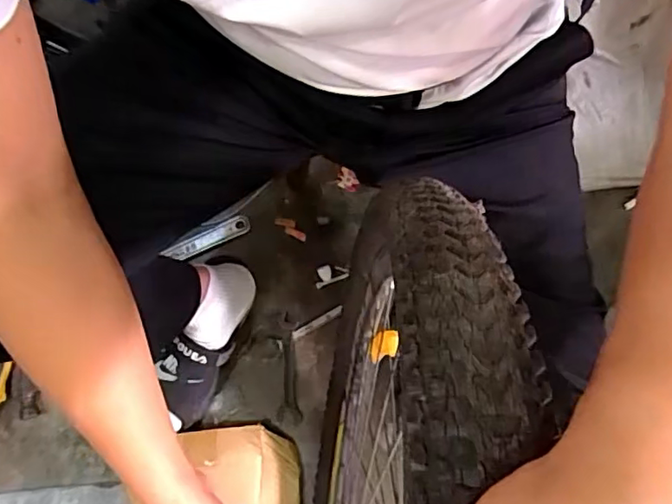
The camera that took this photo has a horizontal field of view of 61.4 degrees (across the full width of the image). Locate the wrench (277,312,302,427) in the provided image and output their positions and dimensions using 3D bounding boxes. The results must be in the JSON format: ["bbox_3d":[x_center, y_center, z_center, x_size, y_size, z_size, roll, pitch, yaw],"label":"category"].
[{"bbox_3d":[-0.069,0.172,0.828,0.032,0.008,0.159,-3,74,-1],"label":"wrench"}]

